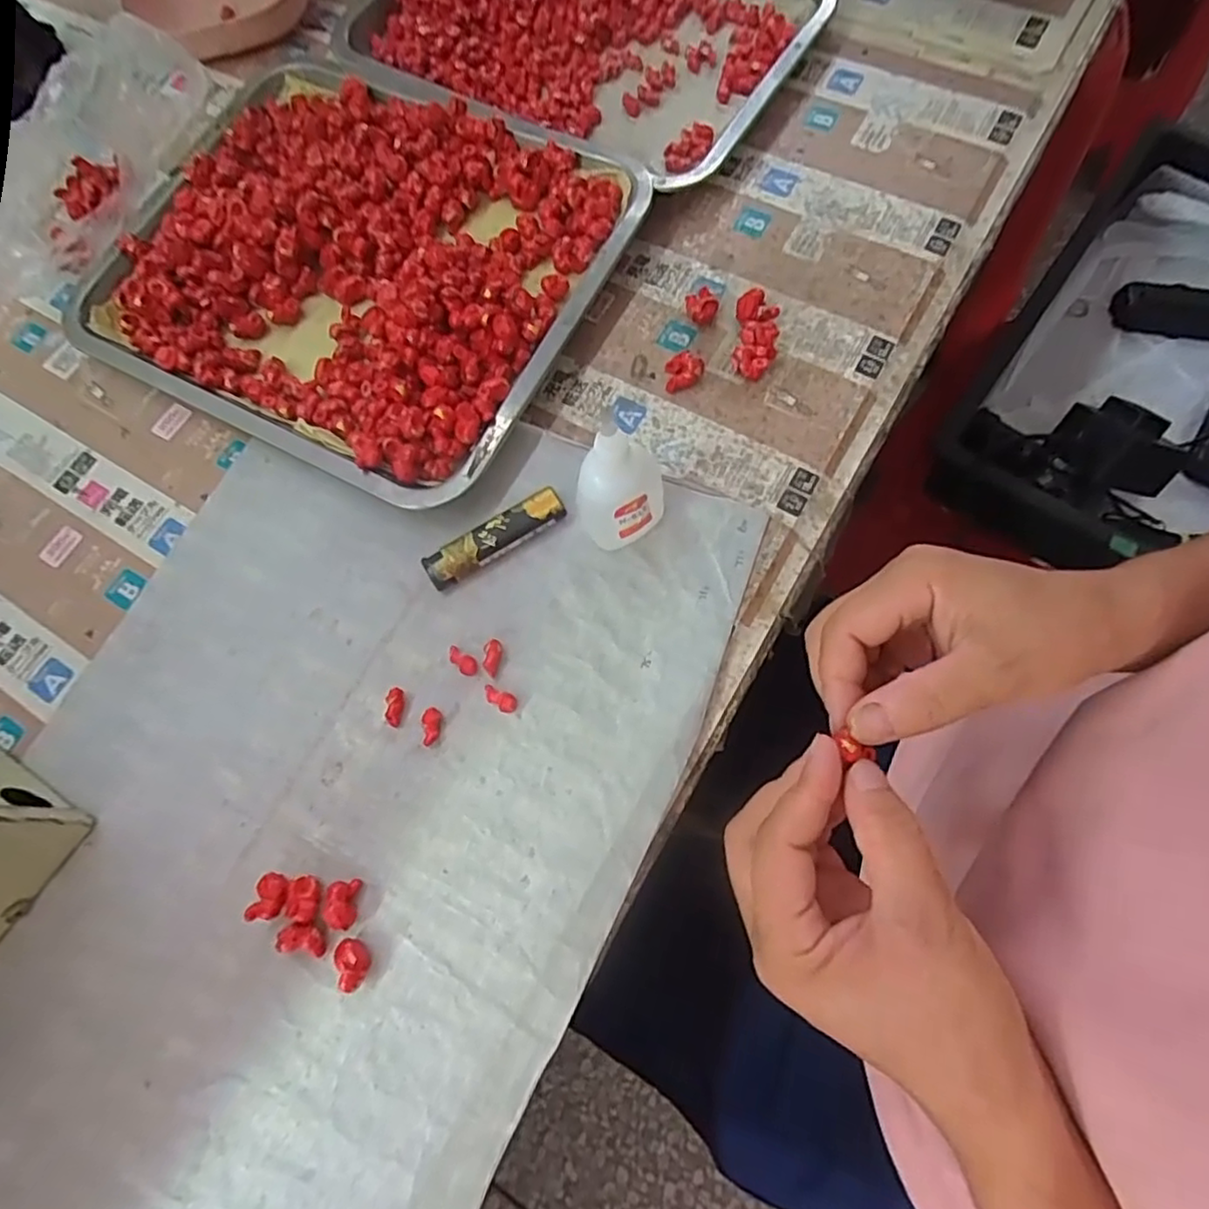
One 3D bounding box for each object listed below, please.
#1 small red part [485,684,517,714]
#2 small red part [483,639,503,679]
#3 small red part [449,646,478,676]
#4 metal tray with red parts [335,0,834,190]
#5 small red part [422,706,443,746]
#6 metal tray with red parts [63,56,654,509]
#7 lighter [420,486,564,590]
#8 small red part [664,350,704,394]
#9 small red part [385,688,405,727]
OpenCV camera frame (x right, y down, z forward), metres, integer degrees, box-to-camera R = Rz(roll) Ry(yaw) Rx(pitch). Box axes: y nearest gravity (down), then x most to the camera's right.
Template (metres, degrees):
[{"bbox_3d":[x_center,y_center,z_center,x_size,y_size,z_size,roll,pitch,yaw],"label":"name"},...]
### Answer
[{"bbox_3d":[-0.052,0.046,0.324,0.019,0.006,0.009,30,76,12],"label":"small red part"},{"bbox_3d":[-0.057,0.027,0.333,0.009,0.005,0.019,3,85,2],"label":"small red part"},{"bbox_3d":[-0.072,0.029,0.333,0.019,0.006,0.009,33,76,11],"label":"small red part"},{"bbox_3d":[-0.024,-0.413,0.451,0.321,0.030,0.221,32,76,13],"label":"metal tray with red parts"},{"bbox_3d":[-0.085,0.060,0.323,0.009,0.005,0.019,-5,72,-1],"label":"small red part"},{"bbox_3d":[-0.160,-0.217,0.400,0.310,0.029,0.256,26,75,11],"label":"metal tray with red parts"},{"bbox_3d":[-0.059,-0.036,0.350,0.079,0.013,0.019,-31,73,-7],"label":"lighter"},{"bbox_3d":[0.045,-0.133,0.373,0.021,0.014,0.017,-16,71,-2],"label":"small red part"},{"bbox_3d":[-0.105,0.051,0.327,0.008,0.007,0.019,-2,72,0],"label":"small red part"}]

